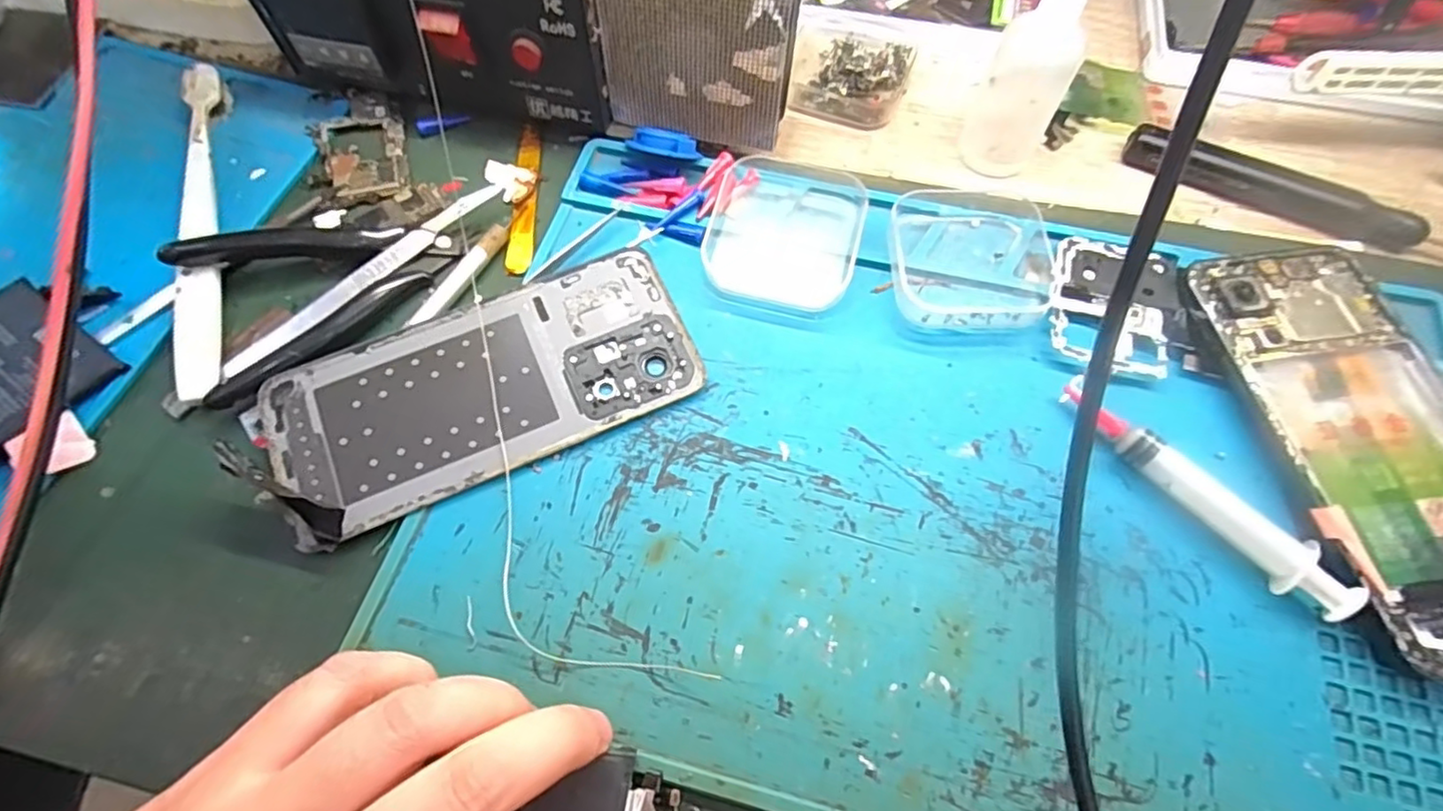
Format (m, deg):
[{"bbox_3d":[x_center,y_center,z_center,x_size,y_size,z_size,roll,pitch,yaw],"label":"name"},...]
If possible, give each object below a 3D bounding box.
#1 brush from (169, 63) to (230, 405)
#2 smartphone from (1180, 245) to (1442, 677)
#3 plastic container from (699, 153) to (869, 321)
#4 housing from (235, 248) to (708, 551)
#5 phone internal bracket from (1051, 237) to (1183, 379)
[{"bbox_3d":[-0.227,-0.082,0.275,0.015,0.017,0.176,-14,66,-6],"label":"brush"},{"bbox_3d":[0.235,0.010,0.231,0.076,0.013,0.157,-6,65,-3],"label":"smartphone"},{"bbox_3d":[0.027,-0.075,0.272,0.064,0.018,0.068,15,66,7],"label":"plastic container"},{"bbox_3d":[-0.091,-0.007,0.244,0.161,0.011,0.071,-23,67,-10],"label":"housing"},{"bbox_3d":[0.162,-0.043,0.263,0.048,0.007,0.066,18,67,8],"label":"phone internal bracket"}]

